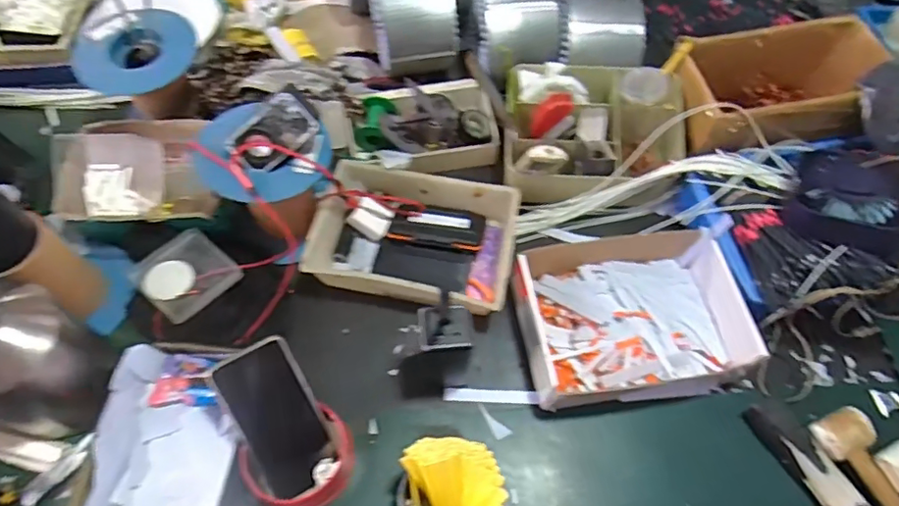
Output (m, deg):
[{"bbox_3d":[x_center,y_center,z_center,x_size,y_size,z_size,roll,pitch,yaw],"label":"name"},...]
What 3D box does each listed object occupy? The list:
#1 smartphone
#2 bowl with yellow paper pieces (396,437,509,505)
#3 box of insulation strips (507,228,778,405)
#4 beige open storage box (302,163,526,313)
[{"bbox_3d":[-0.172,0.165,0.572,0.076,0.014,0.153,-25,99,-13],"label":"smartphone"},{"bbox_3d":[0.000,0.244,0.562,0.100,0.094,0.099,1,61,-1],"label":"bowl with yellow paper pieces"},{"bbox_3d":[0.209,0.075,0.673,0.248,0.077,0.205,-4,61,-4],"label":"box of insulation strips"},{"bbox_3d":[-0.043,-0.021,0.728,0.246,0.059,0.172,13,61,6],"label":"beige open storage box"}]

